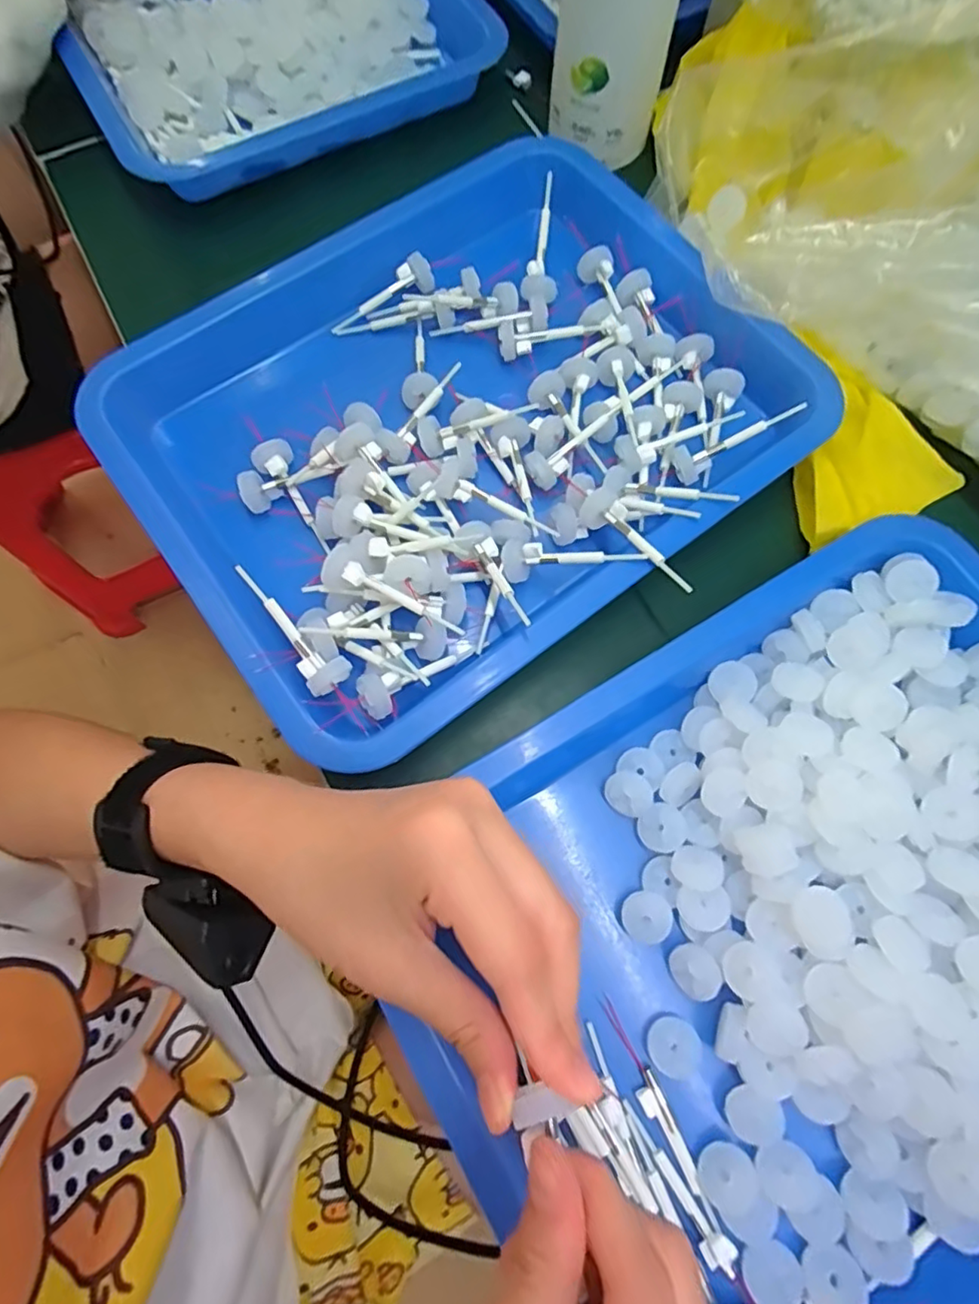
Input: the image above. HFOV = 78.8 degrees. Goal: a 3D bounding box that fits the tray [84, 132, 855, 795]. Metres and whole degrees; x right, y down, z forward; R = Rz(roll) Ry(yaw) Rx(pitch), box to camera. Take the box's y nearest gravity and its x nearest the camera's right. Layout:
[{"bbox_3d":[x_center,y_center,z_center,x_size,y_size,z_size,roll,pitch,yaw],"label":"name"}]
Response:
[{"bbox_3d":[-0.013,-0.128,0.323,0.335,0.047,0.263,-36,77,-10],"label":"tray"}]

